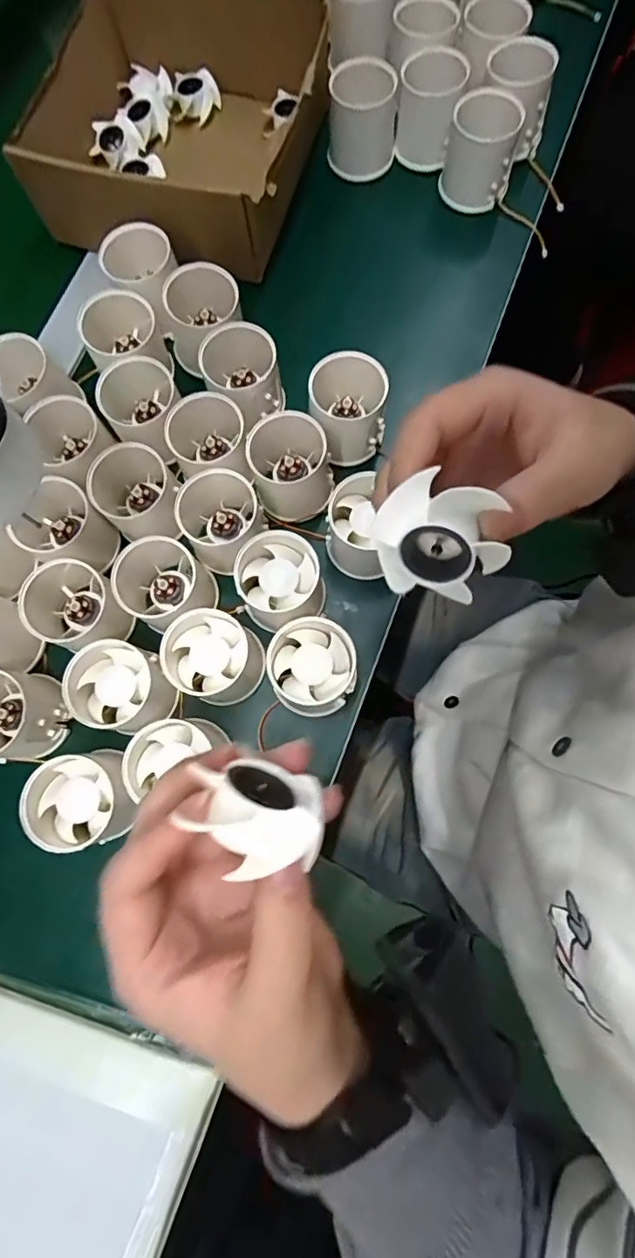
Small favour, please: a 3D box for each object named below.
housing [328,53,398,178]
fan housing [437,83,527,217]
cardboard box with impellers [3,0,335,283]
[{"bbox_3d":[0.036,-0.408,0.422,0.054,0.051,0.046,8,77,4],"label":"housing"},{"bbox_3d":[0.127,-0.372,0.410,0.051,0.056,0.049,5,77,4],"label":"fan housing"},{"bbox_3d":[-0.101,-0.389,0.416,0.202,0.085,0.198,13,78,6],"label":"cardboard box with impellers"}]

